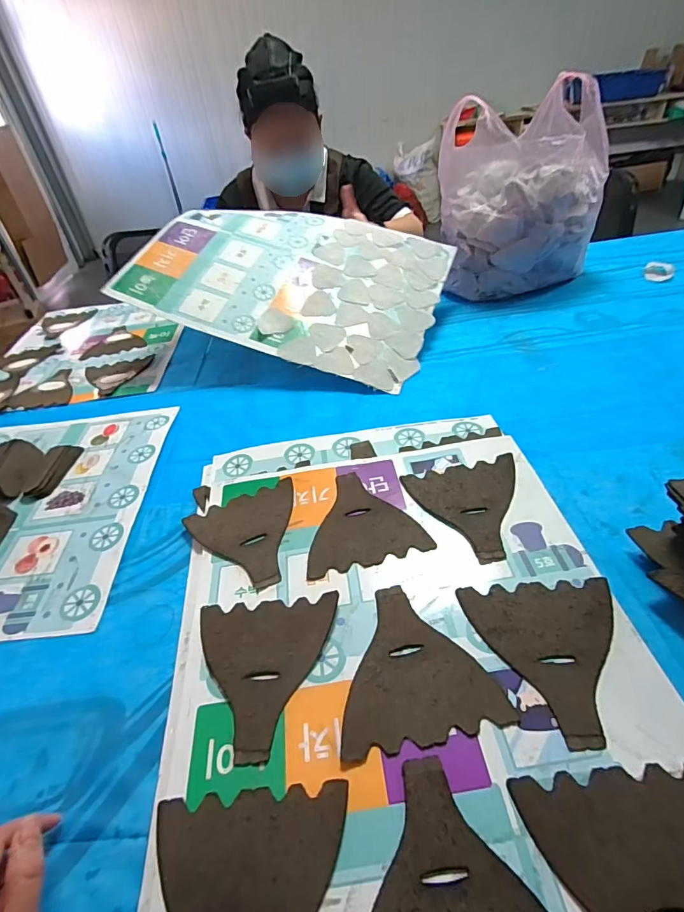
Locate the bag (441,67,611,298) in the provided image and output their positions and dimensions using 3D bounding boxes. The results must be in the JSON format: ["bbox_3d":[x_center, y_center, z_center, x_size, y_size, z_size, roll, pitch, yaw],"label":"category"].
[{"bbox_3d":[0.346,-0.500,0.876,0.293,0.302,0.247,8,44,17],"label":"bag"}]

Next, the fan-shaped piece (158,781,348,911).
[{"bbox_3d":[-0.058,0.282,0.265,0.123,0.005,0.135,-7,42,1],"label":"fan-shaped piece"}]

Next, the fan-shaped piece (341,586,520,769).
[{"bbox_3d":[0.056,0.170,0.376,0.128,0.004,0.128,-11,42,-4],"label":"fan-shaped piece"}]

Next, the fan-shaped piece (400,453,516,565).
[{"bbox_3d":[0.142,0.057,0.487,0.123,0.004,0.132,-10,43,4],"label":"fan-shaped piece"}]

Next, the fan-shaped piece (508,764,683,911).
[{"bbox_3d":[0.186,0.259,0.257,0.126,0.007,0.128,-7,42,1],"label":"fan-shaped piece"}]

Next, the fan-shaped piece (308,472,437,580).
[{"bbox_3d":[0.019,0.067,0.498,0.125,0.004,0.129,-12,42,-4],"label":"fan-shaped piece"}]

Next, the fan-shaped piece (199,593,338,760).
[{"bbox_3d":[-0.068,0.183,0.382,0.124,0.006,0.131,-5,42,3],"label":"fan-shaped piece"}]

